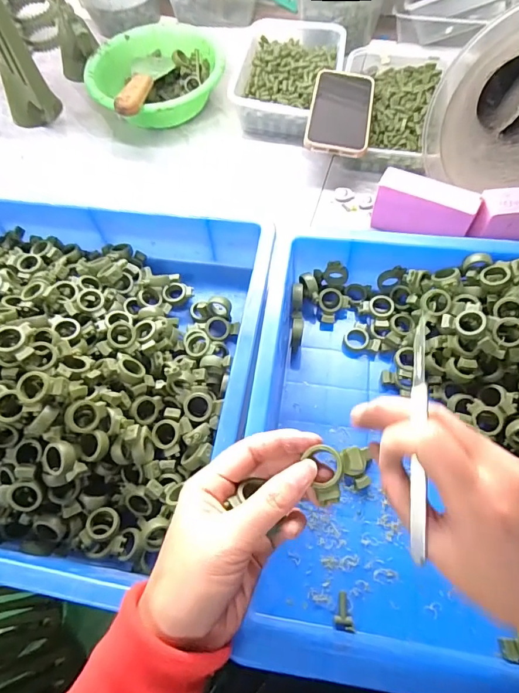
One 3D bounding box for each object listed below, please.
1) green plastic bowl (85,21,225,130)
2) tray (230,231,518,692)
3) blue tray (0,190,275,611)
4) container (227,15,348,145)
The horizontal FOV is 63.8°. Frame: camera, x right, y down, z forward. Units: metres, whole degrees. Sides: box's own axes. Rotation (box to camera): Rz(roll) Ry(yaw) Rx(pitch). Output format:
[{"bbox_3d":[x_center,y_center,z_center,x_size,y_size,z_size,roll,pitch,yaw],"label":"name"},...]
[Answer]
[{"bbox_3d":[-0.156,-0.400,0.635,0.185,0.067,0.187,-1,64,3],"label":"green plastic bowl"},{"bbox_3d":[0.269,0.081,0.347,0.558,0.104,0.386,6,64,7],"label":"tray"},{"bbox_3d":[-0.280,0.005,0.424,0.554,0.101,0.365,7,64,7],"label":"blue tray"},{"bbox_3d":[0.047,-0.410,0.637,0.145,0.059,0.217,8,64,7],"label":"container"}]

